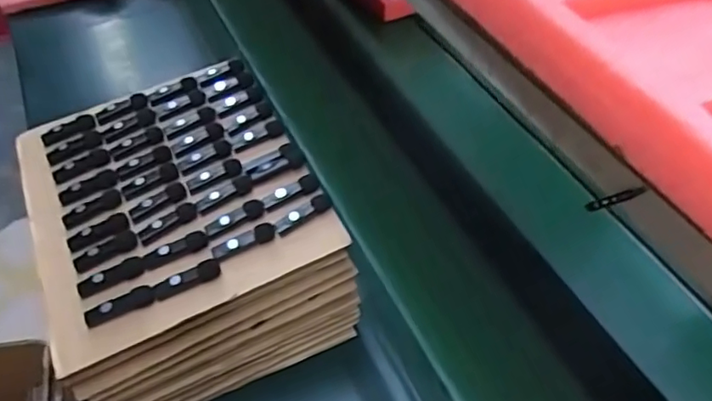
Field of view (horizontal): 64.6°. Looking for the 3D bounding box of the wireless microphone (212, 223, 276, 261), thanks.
[{"bbox_3d":[-0.113,0.041,0.571,0.063,0.010,0.020,-22,53,-23],"label":"wireless microphone"}]

